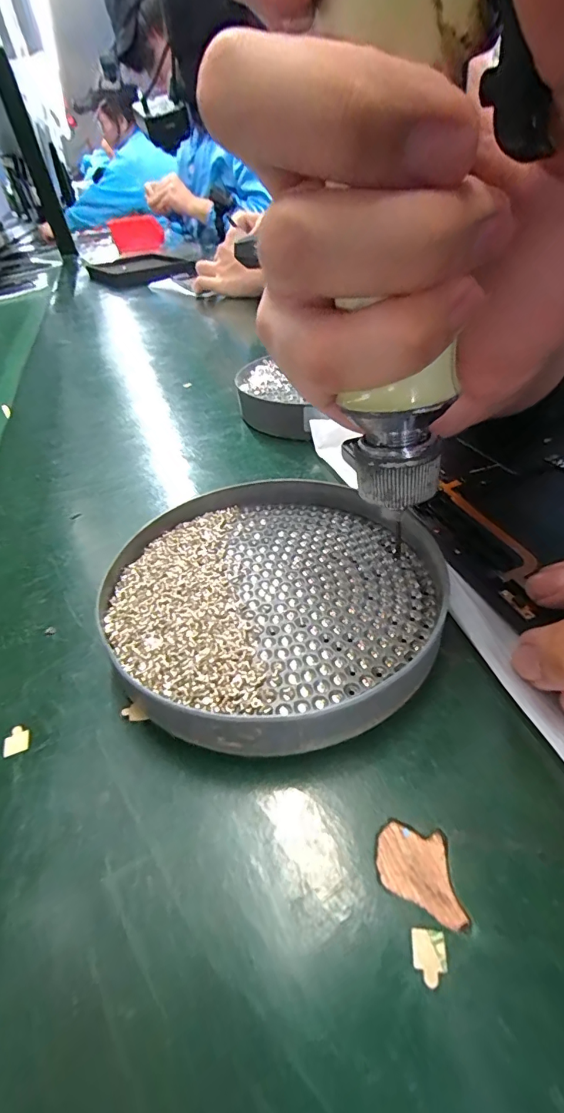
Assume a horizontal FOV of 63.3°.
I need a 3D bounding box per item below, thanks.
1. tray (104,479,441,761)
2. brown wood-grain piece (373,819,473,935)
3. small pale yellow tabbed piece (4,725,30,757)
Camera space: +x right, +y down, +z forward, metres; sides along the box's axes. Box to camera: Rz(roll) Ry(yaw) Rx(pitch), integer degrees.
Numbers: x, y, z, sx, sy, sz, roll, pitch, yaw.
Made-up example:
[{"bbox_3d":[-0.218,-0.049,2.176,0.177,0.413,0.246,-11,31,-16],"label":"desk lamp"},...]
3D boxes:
[{"bbox_3d":[-0.003,0.010,0.161,0.111,0.018,0.115,-4,39,3],"label":"tray"},{"bbox_3d":[0.031,0.069,0.101,0.018,0.004,0.017,4,40,14],"label":"brown wood-grain piece"},{"bbox_3d":[-0.077,0.053,0.133,0.006,0.004,0.008,-13,47,-17],"label":"small pale yellow tabbed piece"}]

